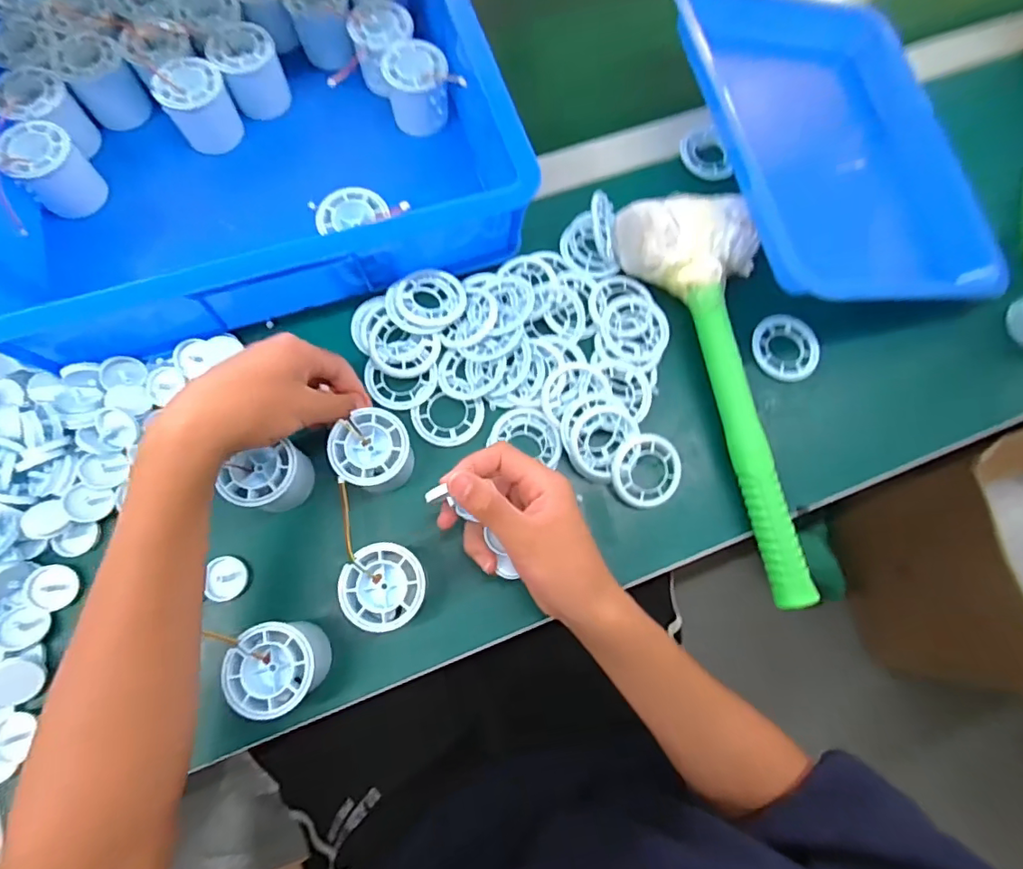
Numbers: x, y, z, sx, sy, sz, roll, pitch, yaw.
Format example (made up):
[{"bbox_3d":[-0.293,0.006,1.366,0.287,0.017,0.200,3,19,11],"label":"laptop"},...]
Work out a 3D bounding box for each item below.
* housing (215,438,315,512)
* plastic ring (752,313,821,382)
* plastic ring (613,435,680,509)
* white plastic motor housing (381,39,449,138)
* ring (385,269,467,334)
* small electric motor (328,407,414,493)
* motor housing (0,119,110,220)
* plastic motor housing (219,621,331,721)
[{"bbox_3d":[-0.176,0.034,0.390,0.052,0.052,0.044,-10,75,-5],"label":"housing"},{"bbox_3d":[0.243,-0.078,0.468,0.056,0.006,0.061,1,74,-2],"label":"plastic ring"},{"bbox_3d":[0.107,0.029,0.423,0.056,0.007,0.058,0,89,-8],"label":"plastic ring"},{"bbox_3d":[-0.086,-0.318,0.488,0.054,0.052,0.054,-5,74,-4],"label":"white plastic motor housing"},{"bbox_3d":[-0.070,-0.112,0.443,0.055,0.012,0.061,37,76,8],"label":"ring"},{"bbox_3d":[-0.101,0.015,0.399,0.053,0.053,0.049,1,74,-2],"label":"small electric motor"},{"bbox_3d":[-0.385,-0.222,0.446,0.053,0.058,0.053,1,74,-2],"label":"motor housing"},{"bbox_3d":[-0.154,0.157,0.363,0.051,0.065,0.053,1,74,-2],"label":"plastic motor housing"}]

